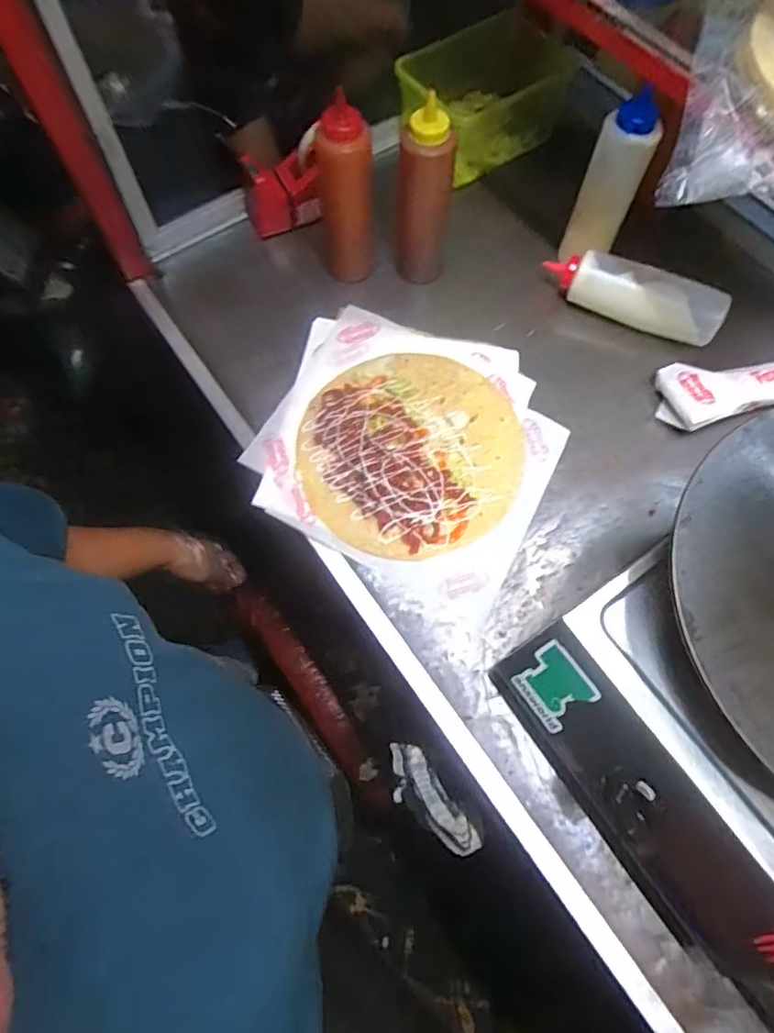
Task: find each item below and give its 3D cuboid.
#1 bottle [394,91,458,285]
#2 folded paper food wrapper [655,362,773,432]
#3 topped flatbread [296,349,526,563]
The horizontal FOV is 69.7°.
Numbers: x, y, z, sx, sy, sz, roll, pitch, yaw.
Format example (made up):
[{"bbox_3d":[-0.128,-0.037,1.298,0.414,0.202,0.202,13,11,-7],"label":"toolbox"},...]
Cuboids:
[{"bbox_3d":[0.042,-0.358,0.622,0.065,0.183,0.049,2,71,-1],"label":"bottle"},{"bbox_3d":[0.439,-0.153,0.638,0.259,0.035,0.076,-11,71,-5],"label":"folded paper food wrapper"},{"bbox_3d":[0.026,-0.077,0.610,0.239,0.020,0.242,0,69,-1],"label":"topped flatbread"}]

